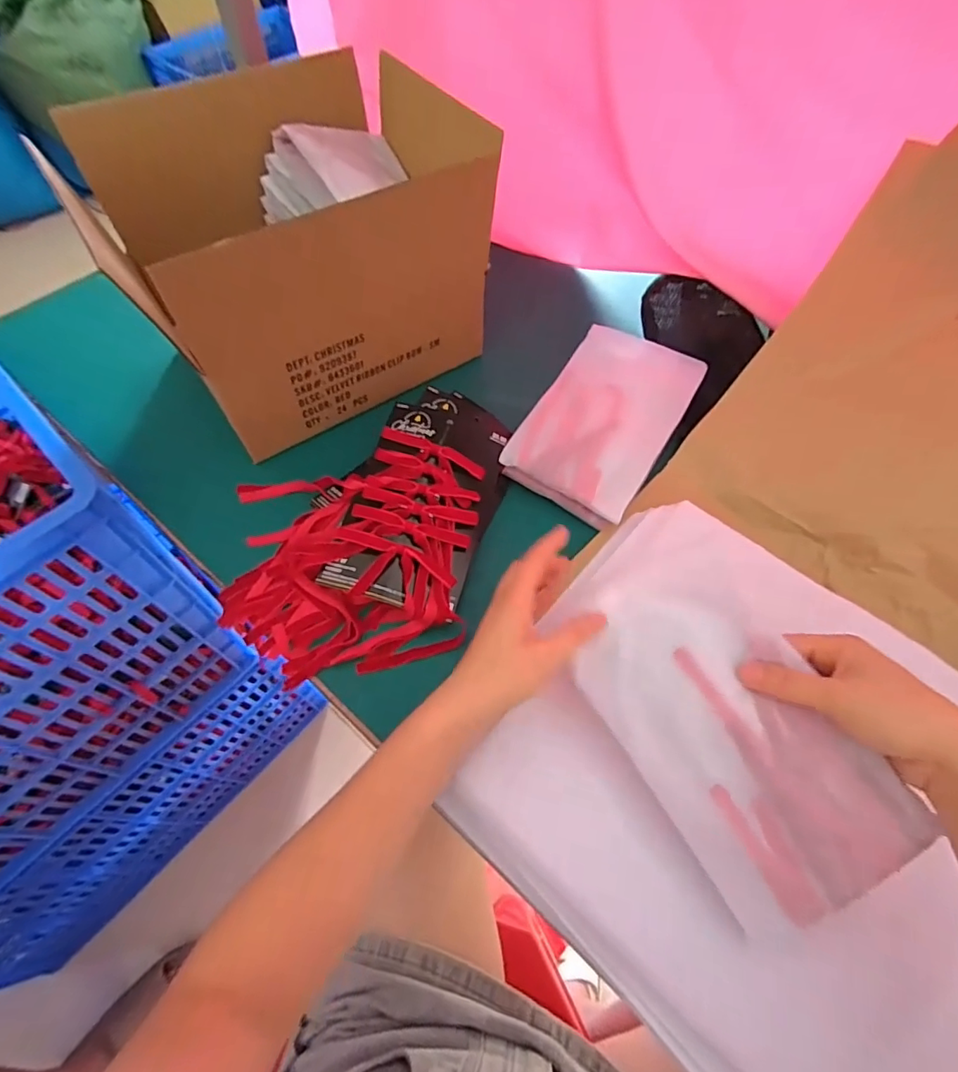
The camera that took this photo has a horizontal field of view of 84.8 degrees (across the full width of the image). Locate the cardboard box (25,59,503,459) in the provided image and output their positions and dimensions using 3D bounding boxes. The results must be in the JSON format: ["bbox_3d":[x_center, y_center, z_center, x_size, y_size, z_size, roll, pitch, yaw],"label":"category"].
[{"bbox_3d":[-0.178,-0.296,0.532,0.334,0.200,0.268,-37,66,-19],"label":"cardboard box"}]

